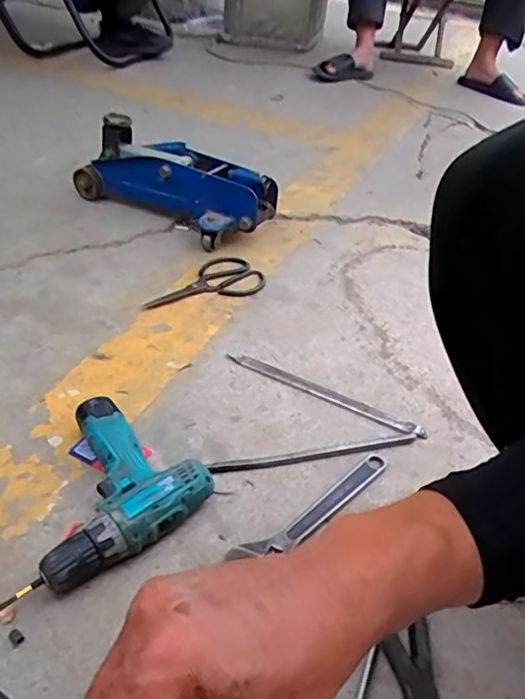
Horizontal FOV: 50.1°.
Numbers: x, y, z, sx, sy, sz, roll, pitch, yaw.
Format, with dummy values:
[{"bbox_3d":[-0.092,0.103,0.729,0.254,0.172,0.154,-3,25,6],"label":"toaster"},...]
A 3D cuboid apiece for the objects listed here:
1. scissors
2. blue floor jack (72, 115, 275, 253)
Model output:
[{"bbox_3d":[-0.108,-0.118,0.986,0.224,0.016,0.113,-16,43,-23],"label":"scissors"},{"bbox_3d":[-0.173,-0.331,1.121,0.417,0.178,0.147,20,41,18],"label":"blue floor jack"}]

